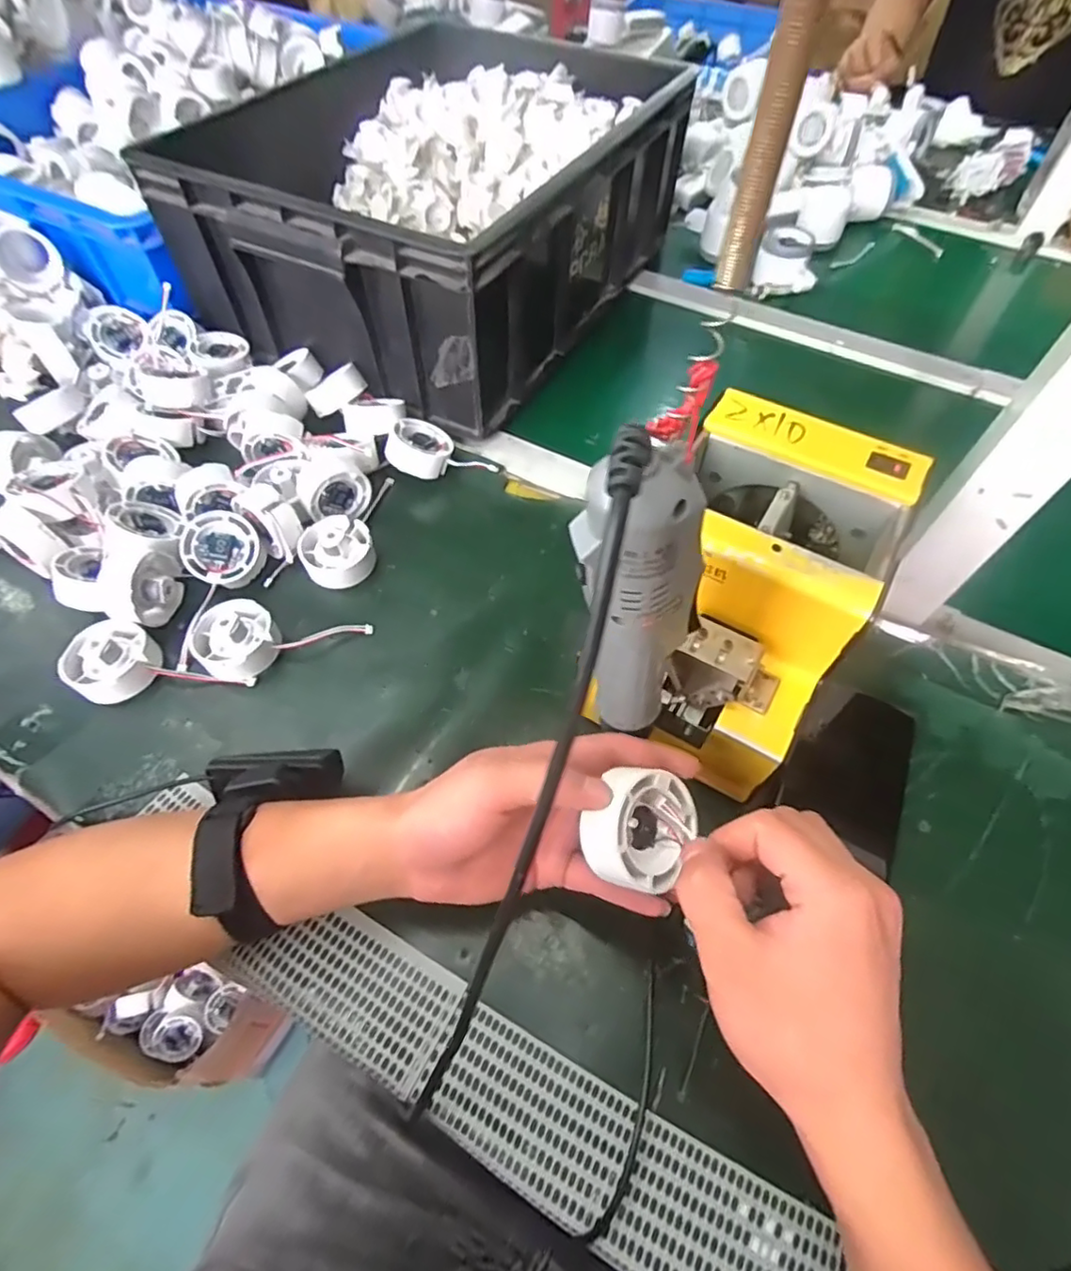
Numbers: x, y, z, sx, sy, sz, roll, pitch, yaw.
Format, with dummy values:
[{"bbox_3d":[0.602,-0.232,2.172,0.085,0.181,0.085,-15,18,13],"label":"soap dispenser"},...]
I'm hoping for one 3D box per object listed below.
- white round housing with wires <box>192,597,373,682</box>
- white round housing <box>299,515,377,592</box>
[{"bbox_3d":[-0.184,-0.008,0.435,0.112,0.030,0.057,-22,60,-14],"label":"white round housing with wires"},{"bbox_3d":[-0.157,-0.067,0.483,0.053,0.034,0.056,0,58,0],"label":"white round housing"}]

